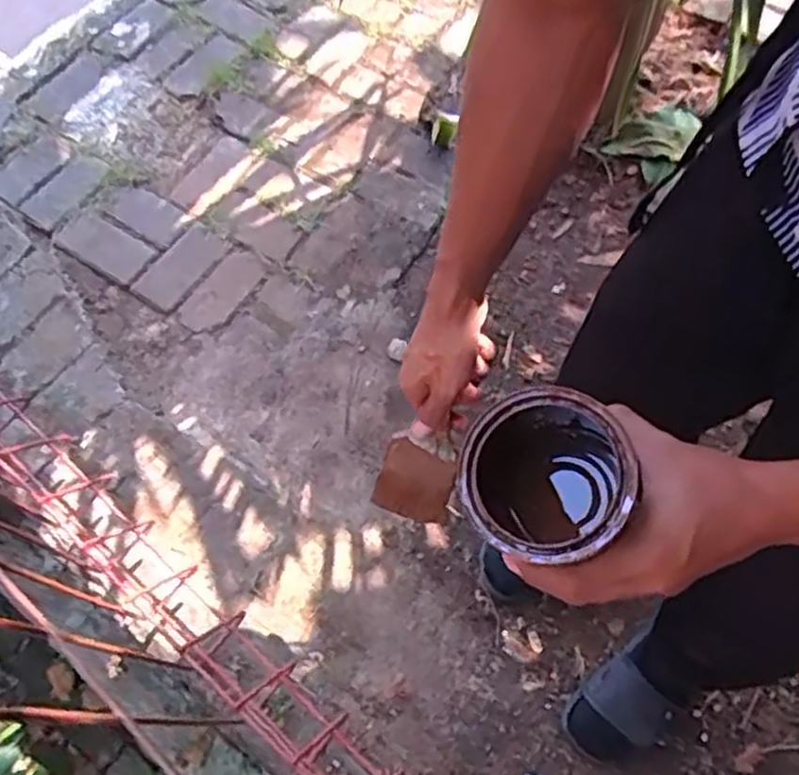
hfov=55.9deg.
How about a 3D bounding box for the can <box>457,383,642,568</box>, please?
[{"bbox_3d":[0.103,0.064,0.515,0.097,0.149,0.102,-2,79,12],"label":"can"}]

